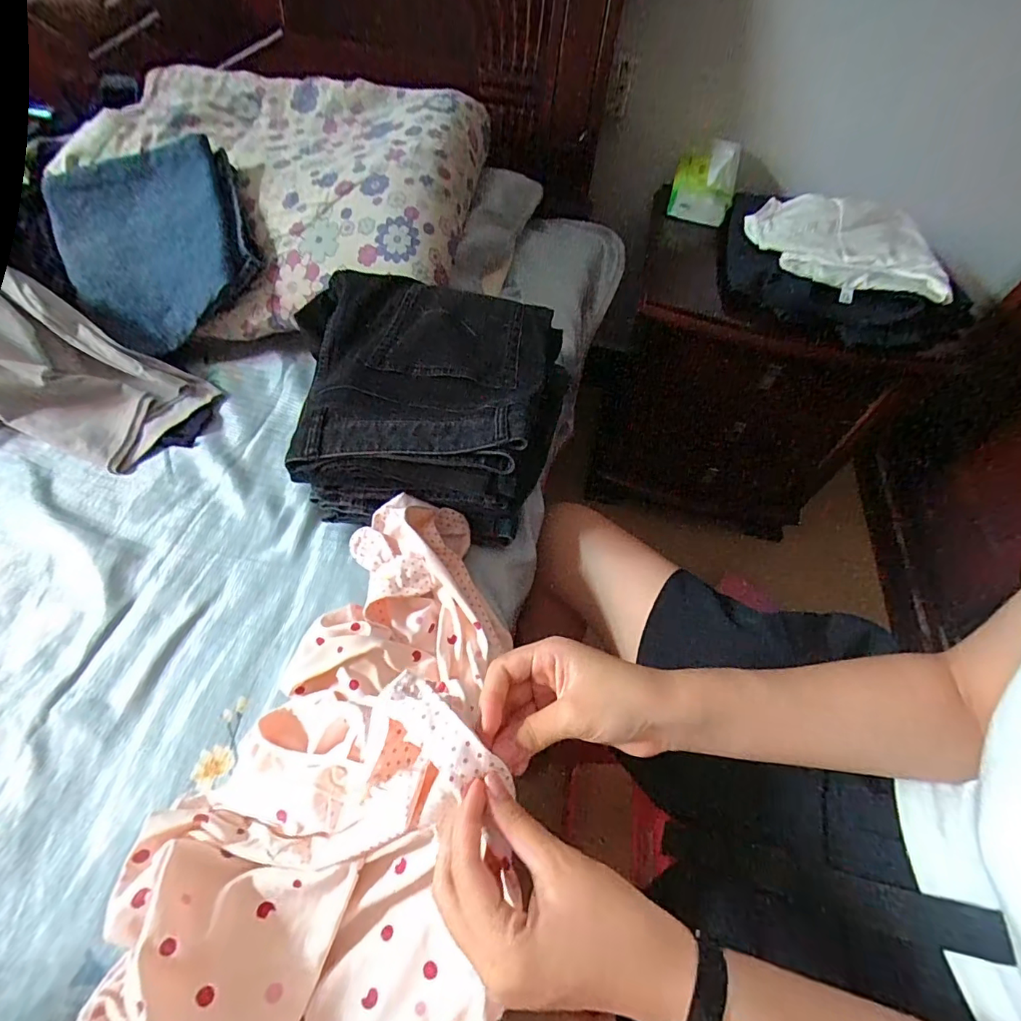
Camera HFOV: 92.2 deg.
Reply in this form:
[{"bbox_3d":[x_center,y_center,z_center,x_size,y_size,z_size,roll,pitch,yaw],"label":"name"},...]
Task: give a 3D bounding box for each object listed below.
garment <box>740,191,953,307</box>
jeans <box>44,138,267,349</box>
[{"bbox_3d":[0.531,-0.421,0.786,0.270,0.050,0.249,2,57,-2],"label":"garment"},{"bbox_3d":[-0.432,-0.316,0.606,0.240,0.218,0.039,-7,13,12],"label":"jeans"}]

